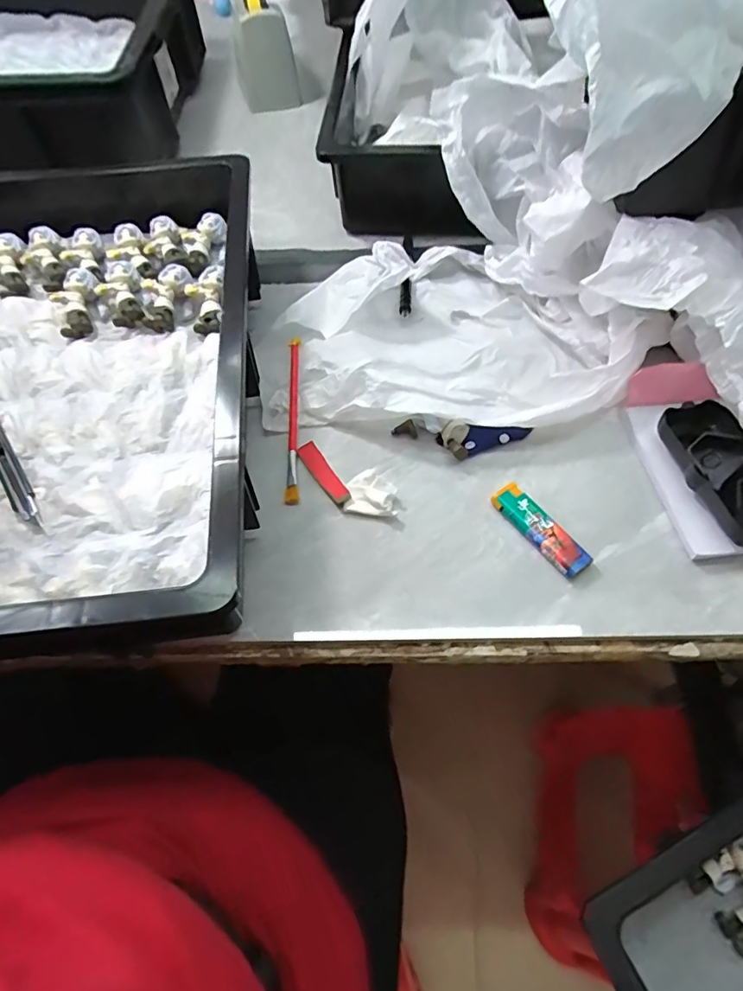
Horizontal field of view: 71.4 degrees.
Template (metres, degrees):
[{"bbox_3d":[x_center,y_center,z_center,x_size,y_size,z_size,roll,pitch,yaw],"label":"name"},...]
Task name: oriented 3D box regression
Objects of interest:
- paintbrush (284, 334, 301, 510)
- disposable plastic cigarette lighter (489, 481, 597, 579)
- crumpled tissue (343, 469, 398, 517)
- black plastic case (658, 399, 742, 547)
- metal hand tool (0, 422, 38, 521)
[{"bbox_3d":[-0.066,-0.072,0.434,0.010,0.013,0.180,-3,59,-1],"label":"paintbrush"},{"bbox_3d":[0.116,0.023,0.358,0.023,0.008,0.077,-32,63,-17],"label":"disposable plastic cigarette lighter"},{"bbox_3d":[0.000,-0.003,0.380,0.037,0.009,0.035,4,59,4],"label":"crumpled tissue"},{"bbox_3d":[0.247,-0.017,0.362,0.055,0.024,0.108,-15,60,-8],"label":"black plastic case"},{"bbox_3d":[-0.293,-0.033,0.409,0.018,0.015,0.163,-34,64,-18],"label":"metal hand tool"}]

